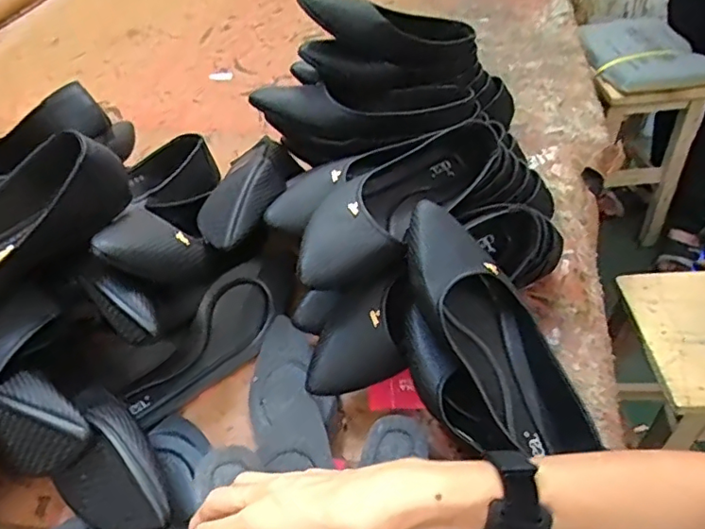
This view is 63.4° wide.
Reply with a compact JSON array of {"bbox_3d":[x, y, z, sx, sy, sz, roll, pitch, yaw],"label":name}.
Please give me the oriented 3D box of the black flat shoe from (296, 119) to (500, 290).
[{"bbox_3d":[0.043,-0.051,0.547,0.088,0.065,0.252,31,54,31],"label":"black flat shoe"}]

